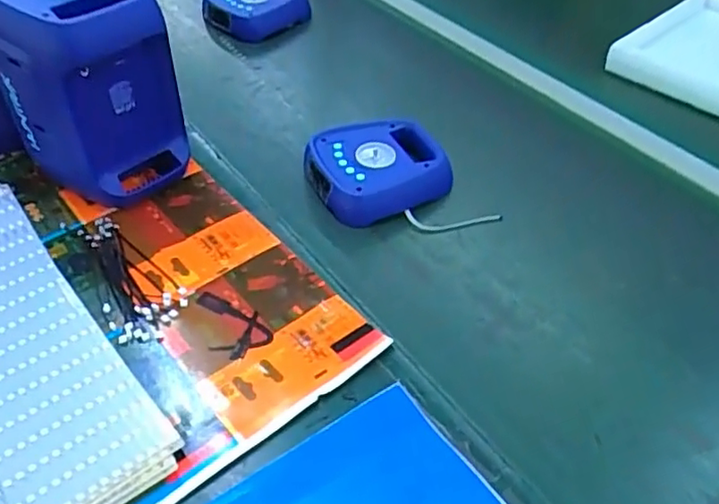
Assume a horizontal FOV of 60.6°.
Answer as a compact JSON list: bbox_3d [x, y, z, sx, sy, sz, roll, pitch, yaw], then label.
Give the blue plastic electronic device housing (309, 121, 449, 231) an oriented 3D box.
[{"bbox_3d":[0.021,-0.105,0.807,0.161,0.062,0.137,-18,50,-18],"label":"blue plastic electronic device housing"}]

